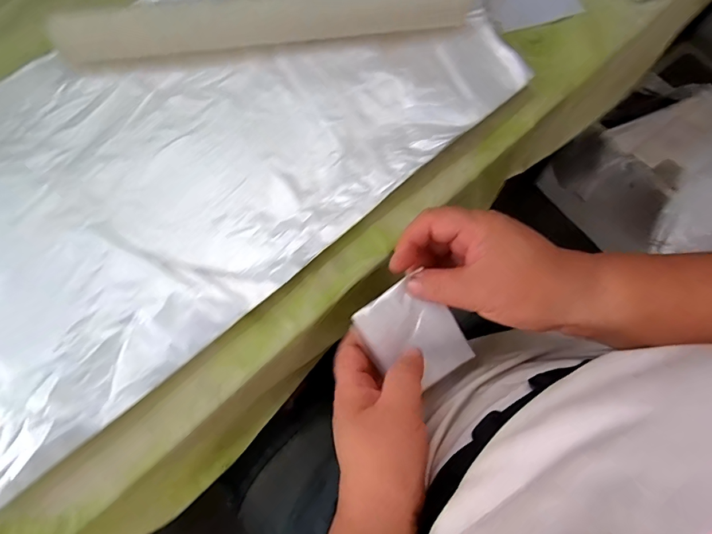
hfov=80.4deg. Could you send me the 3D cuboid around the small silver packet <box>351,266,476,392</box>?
[{"bbox_3d":[0.044,0.052,0.316,0.065,0.006,0.082,-34,100,-6],"label":"small silver packet"}]

